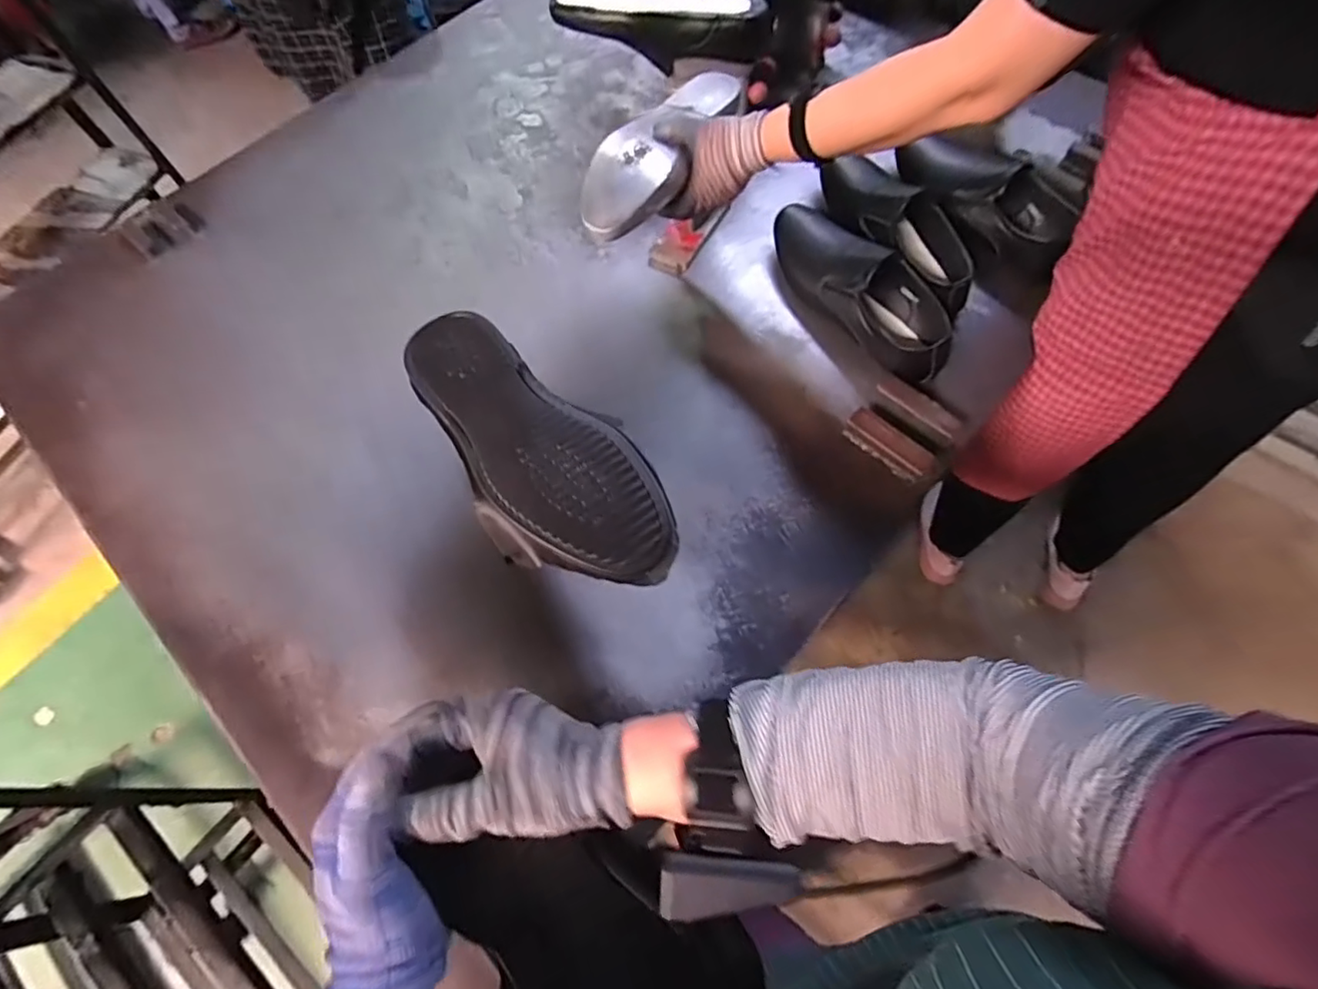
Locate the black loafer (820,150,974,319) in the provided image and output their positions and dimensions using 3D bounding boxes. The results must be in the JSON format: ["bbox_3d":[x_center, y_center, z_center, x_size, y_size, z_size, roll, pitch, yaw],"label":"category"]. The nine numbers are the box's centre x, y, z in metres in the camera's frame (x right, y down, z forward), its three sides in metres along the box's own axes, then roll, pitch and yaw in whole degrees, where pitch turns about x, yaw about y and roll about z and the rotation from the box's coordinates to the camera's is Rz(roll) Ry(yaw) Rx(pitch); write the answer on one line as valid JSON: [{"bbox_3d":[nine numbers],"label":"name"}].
[{"bbox_3d":[0.305,-0.351,0.784,0.099,0.086,0.286,-18,65,-5],"label":"black loafer"}]

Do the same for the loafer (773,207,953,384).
[{"bbox_3d":[0.244,-0.264,0.750,0.099,0.088,0.291,-38,68,-13],"label":"loafer"}]

